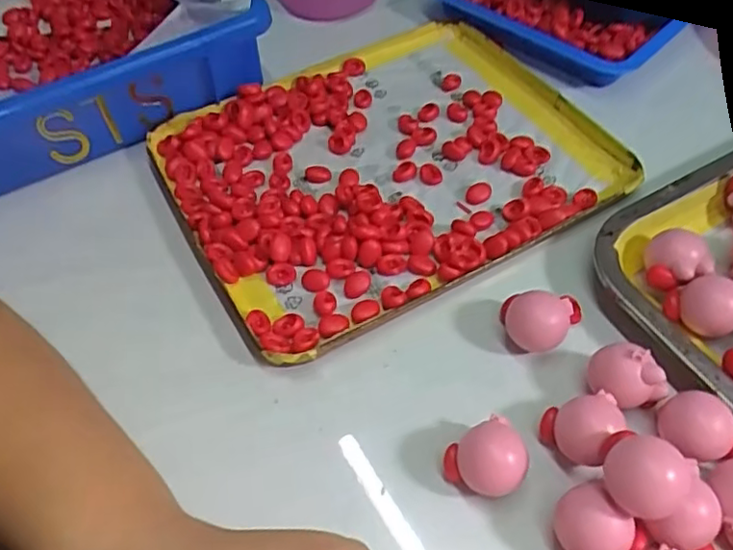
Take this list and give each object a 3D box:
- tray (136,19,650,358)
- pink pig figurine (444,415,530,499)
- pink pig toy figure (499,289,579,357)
[{"bbox_3d":[0.011,-0.072,0.379,0.243,0.015,0.195,-26,57,-14],"label":"tray"},{"bbox_3d":[0.052,0.080,0.267,0.031,0.024,0.029,-2,54,3],"label":"pink pig figurine"},{"bbox_3d":[0.087,0.022,0.303,0.039,0.028,0.028,-3,54,3],"label":"pink pig toy figure"}]

